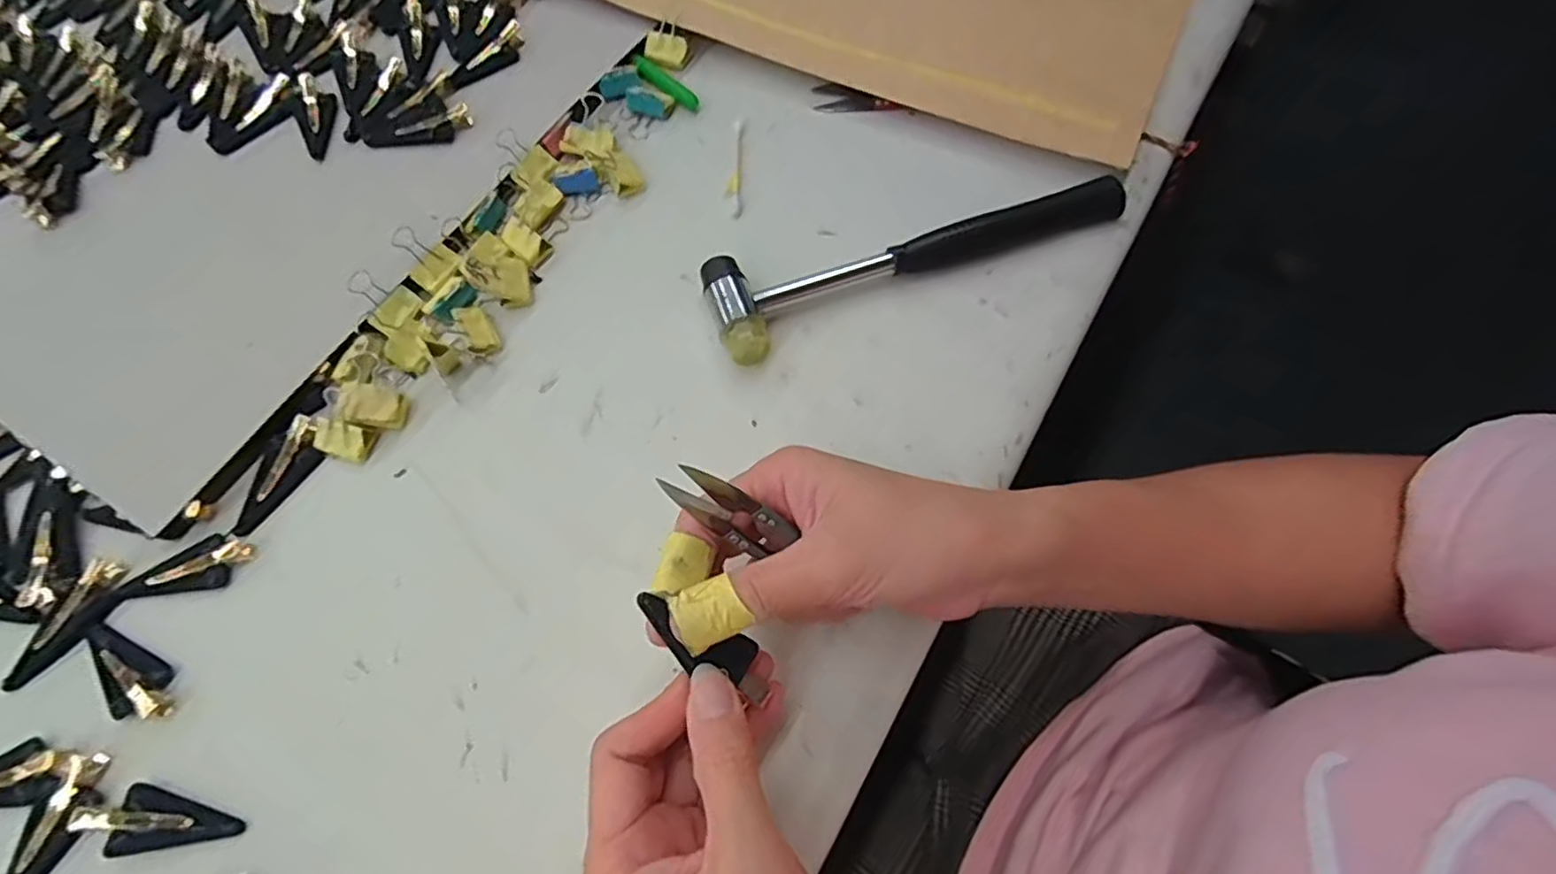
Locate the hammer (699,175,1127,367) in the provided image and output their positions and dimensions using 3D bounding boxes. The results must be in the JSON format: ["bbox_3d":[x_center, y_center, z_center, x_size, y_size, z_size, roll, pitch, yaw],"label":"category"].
[{"bbox_3d":[0.075,-0.108,0.368,0.237,0.020,0.060,-23,70,-9],"label":"hammer"}]

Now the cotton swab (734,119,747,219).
[{"bbox_3d":[-0.024,-0.166,0.406,0.007,0.004,0.077,1,68,0],"label":"cotton swab"}]

